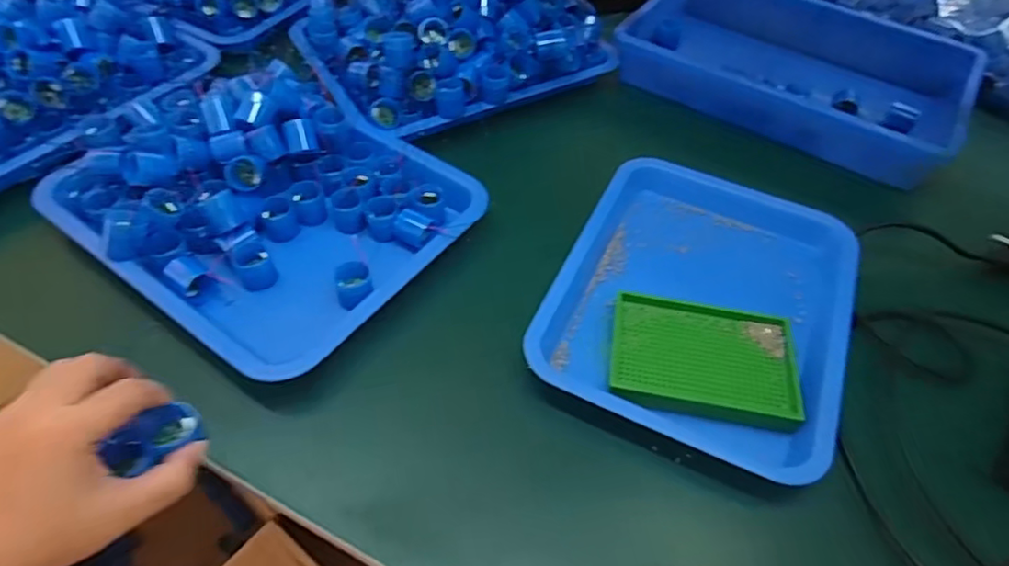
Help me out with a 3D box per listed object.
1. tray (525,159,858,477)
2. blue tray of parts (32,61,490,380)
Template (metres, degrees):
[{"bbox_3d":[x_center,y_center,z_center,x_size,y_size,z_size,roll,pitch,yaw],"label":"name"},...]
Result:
[{"bbox_3d":[0.169,0.008,0.508,0.225,0.035,0.285,20,52,13],"label":"tray"},{"bbox_3d":[-0.211,-0.072,0.529,0.321,0.072,0.253,31,55,20],"label":"blue tray of parts"}]

